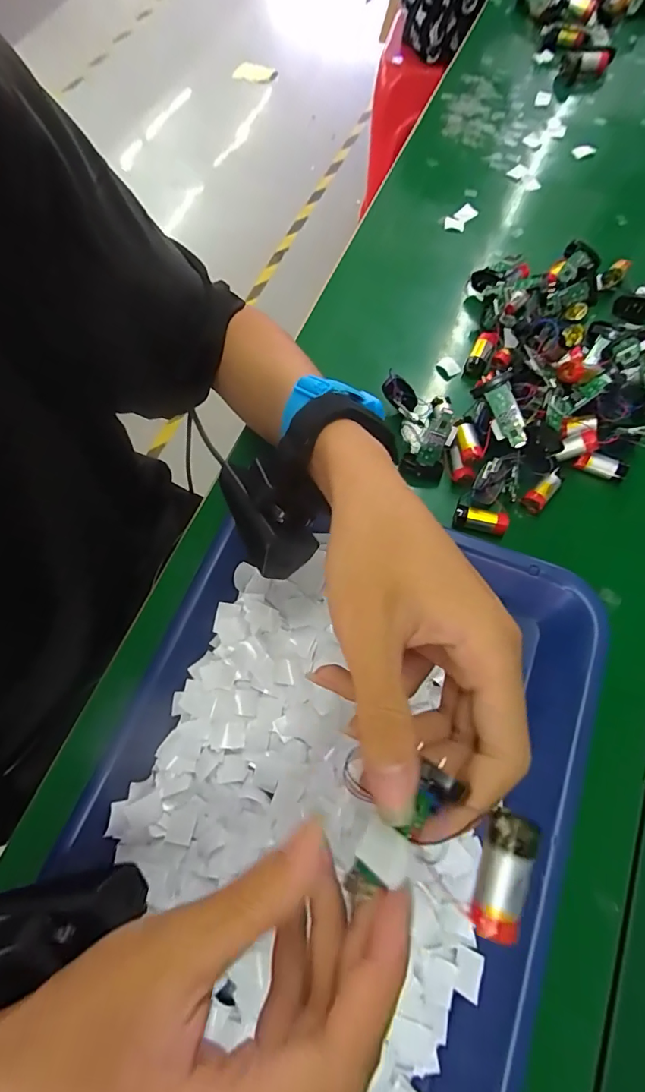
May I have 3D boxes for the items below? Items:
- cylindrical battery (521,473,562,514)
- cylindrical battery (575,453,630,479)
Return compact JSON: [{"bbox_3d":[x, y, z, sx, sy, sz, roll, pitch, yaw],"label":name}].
[{"bbox_3d":[0.160,-0.039,0.348,0.031,0.014,0.014,-46,72,1],"label":"cylindrical battery"},{"bbox_3d":[0.209,-0.061,0.358,0.035,0.013,0.012,22,71,14],"label":"cylindrical battery"}]

